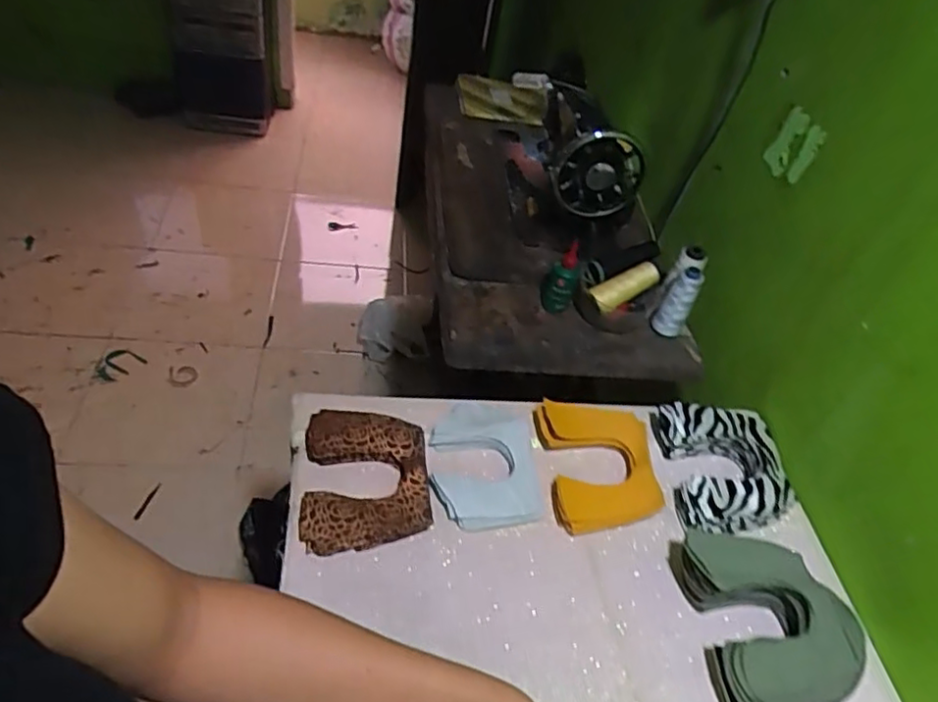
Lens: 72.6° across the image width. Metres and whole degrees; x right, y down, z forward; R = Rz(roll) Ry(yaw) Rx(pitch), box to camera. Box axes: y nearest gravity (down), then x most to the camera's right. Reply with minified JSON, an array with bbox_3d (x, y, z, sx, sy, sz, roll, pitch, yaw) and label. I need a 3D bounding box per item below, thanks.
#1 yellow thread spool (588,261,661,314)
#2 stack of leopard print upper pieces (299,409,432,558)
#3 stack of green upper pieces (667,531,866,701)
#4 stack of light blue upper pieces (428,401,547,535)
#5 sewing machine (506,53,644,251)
[{"bbox_3d":[0.229,-0.094,0.940,0.113,0.040,0.038,-27,51,-9],"label":"yellow thread spool"},{"bbox_3d":[-0.112,0.139,0.698,0.133,0.041,0.165,-4,45,-8],"label":"stack of leopard print upper pieces"},{"bbox_3d":[0.299,0.260,0.628,0.153,0.060,0.175,3,44,-10],"label":"stack of green upper pieces"},{"bbox_3d":[0.016,0.127,0.729,0.120,0.031,0.158,1,46,-13],"label":"stack of light blue upper pieces"},{"bbox_3d":[0.175,-0.354,1.077,0.173,0.187,0.353,8,45,-6],"label":"sewing machine"}]

